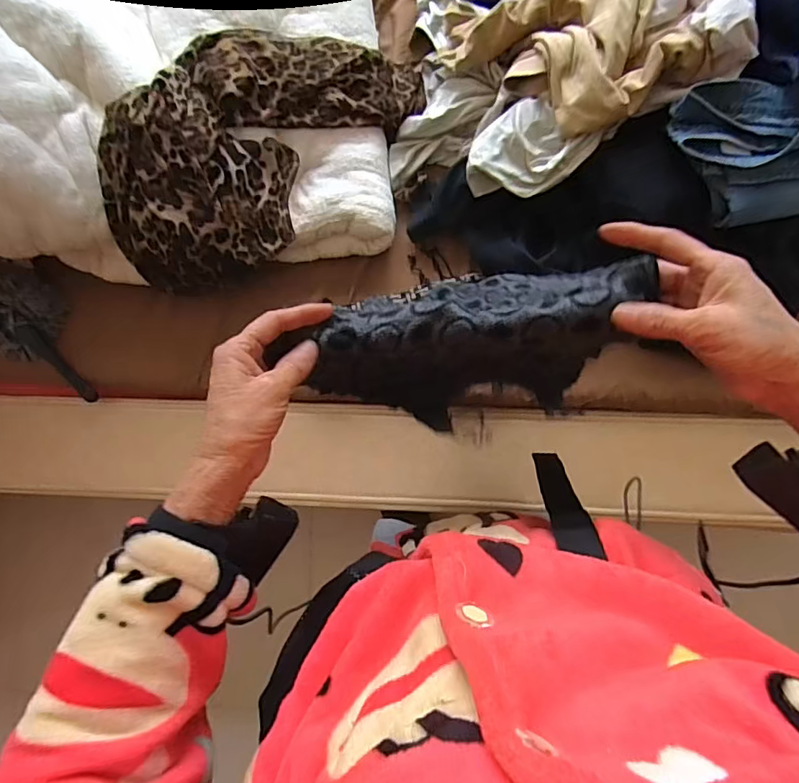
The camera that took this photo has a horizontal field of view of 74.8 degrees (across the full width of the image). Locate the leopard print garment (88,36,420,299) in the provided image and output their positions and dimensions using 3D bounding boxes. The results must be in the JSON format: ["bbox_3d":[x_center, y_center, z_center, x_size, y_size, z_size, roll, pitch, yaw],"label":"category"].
[{"bbox_3d":[-0.241,-0.417,0.843,0.278,0.176,0.571,43,92,7],"label":"leopard print garment"}]

